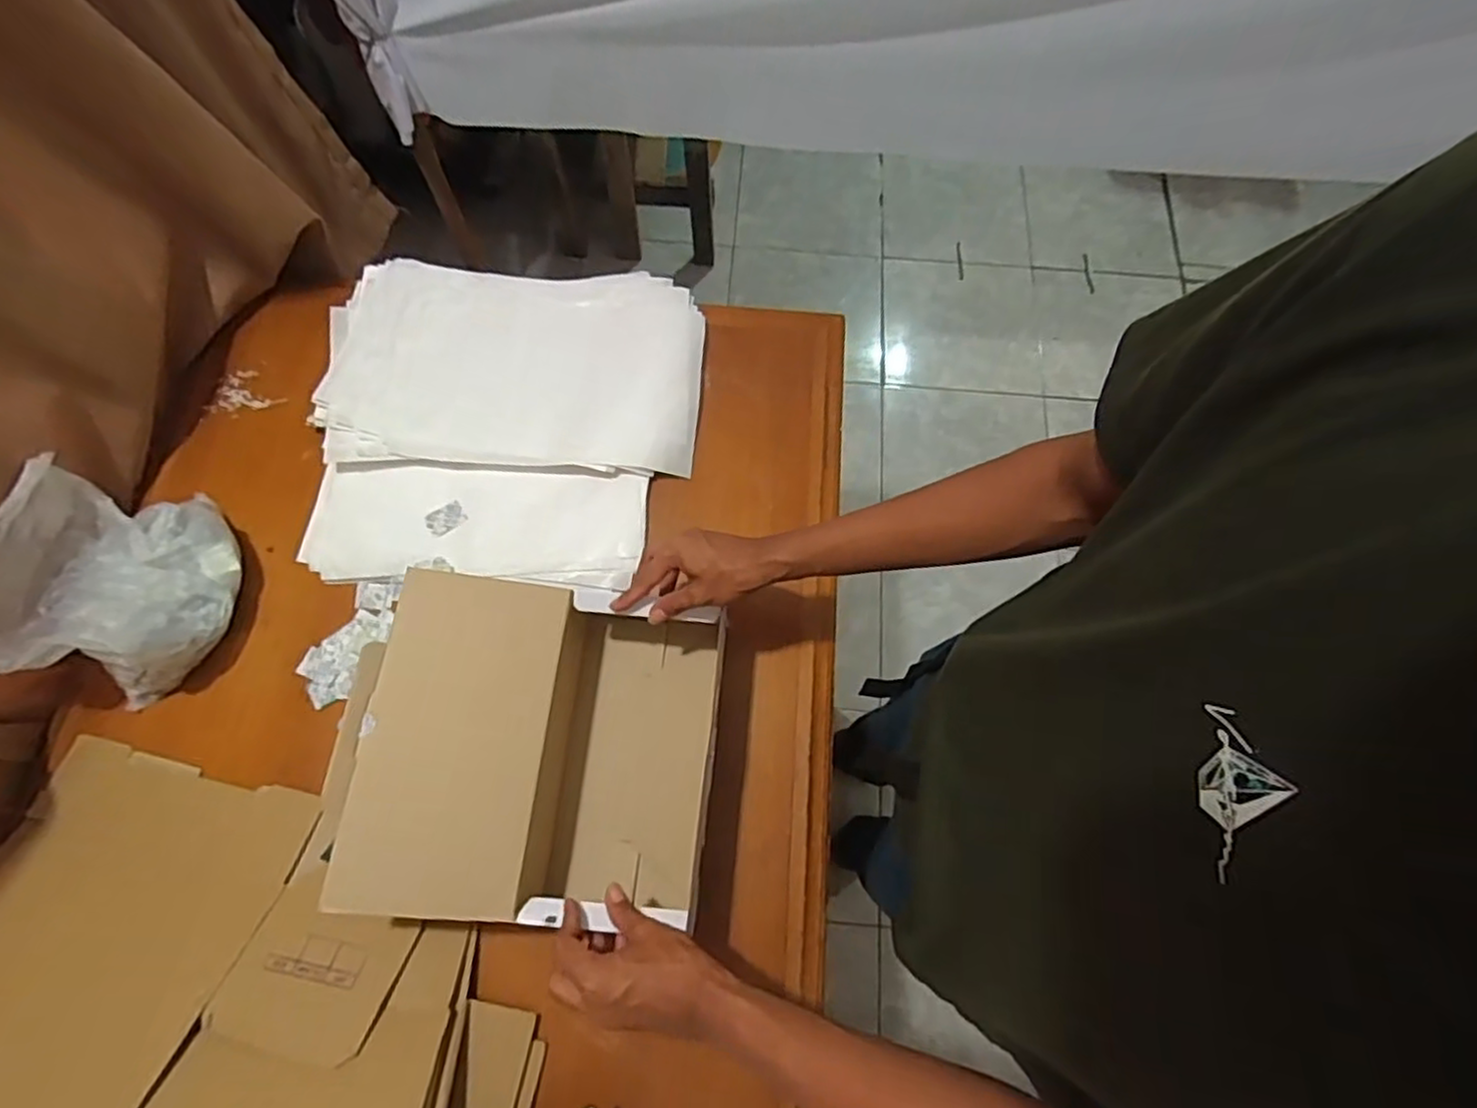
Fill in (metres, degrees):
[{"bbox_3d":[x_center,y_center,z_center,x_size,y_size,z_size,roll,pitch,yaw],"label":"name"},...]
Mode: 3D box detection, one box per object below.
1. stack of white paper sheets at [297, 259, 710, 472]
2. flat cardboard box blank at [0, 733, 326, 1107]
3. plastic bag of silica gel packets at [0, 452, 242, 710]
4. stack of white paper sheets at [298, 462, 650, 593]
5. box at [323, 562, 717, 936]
[{"bbox_3d":[-0.264,-0.221,0.816,0.429,0.040,0.264,3,72,-4],"label":"stack of white paper sheets"},{"bbox_3d":[-0.561,0.327,0.583,0.265,0.019,0.302,11,48,6],"label":"flat cardboard box blank"},{"bbox_3d":[-0.592,0.023,0.646,0.149,0.161,0.208,11,69,6],"label":"plastic bag of silica gel packets"},{"bbox_3d":[-0.287,-0.033,0.758,0.365,0.030,0.131,1,68,2],"label":"stack of white paper sheets"},{"bbox_3d":[-0.174,0.180,0.642,0.290,0.161,0.278,5,68,4],"label":"box"}]

